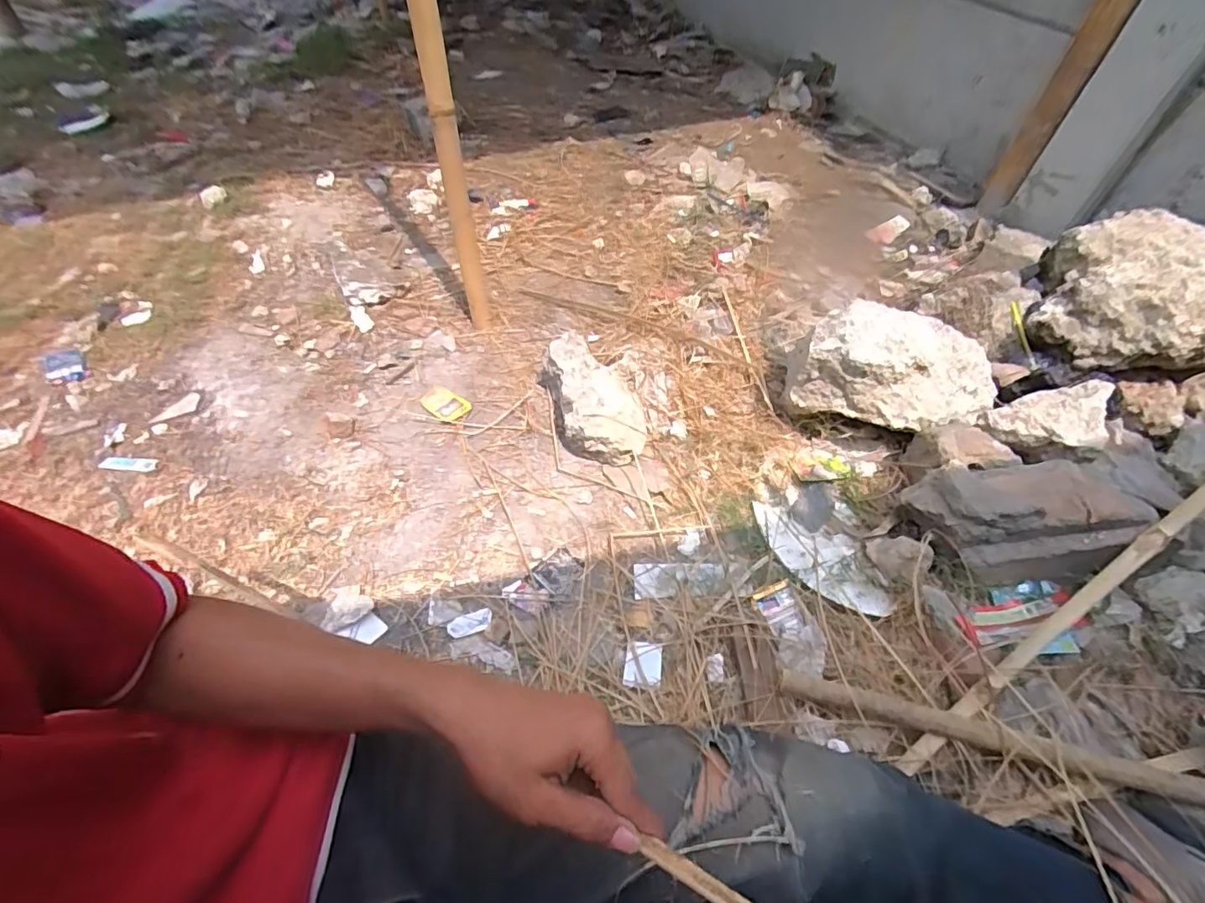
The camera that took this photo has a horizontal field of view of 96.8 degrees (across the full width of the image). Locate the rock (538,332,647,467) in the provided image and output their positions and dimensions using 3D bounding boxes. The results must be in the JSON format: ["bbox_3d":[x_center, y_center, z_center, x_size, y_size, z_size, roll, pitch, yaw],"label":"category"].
[{"bbox_3d":[-0.016,-0.116,1.097,0.184,0.092,0.279,-7,52,-9],"label":"rock"}]

